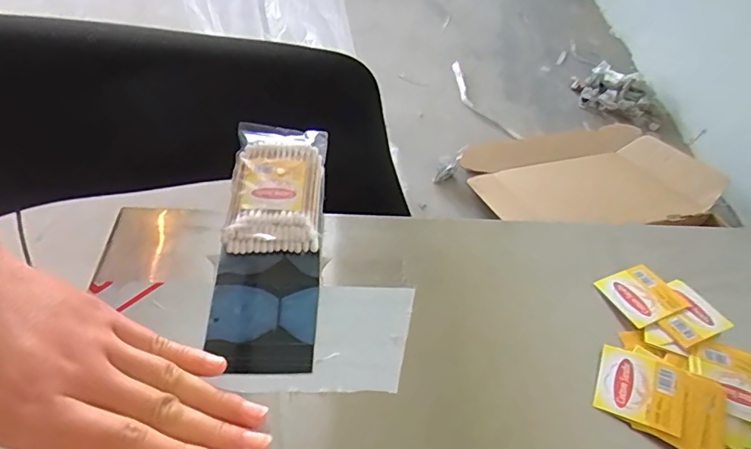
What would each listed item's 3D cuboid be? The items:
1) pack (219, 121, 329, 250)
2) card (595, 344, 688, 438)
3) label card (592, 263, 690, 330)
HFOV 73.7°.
[{"bbox_3d":[-0.068,-0.027,0.350,0.062,0.021,0.104,2,50,-4],"label":"pack"},{"bbox_3d":[0.147,0.091,0.277,0.043,0.005,0.039,17,54,21],"label":"card"},{"bbox_3d":[0.168,0.045,0.319,0.044,0.005,0.039,-16,48,-19],"label":"label card"}]

